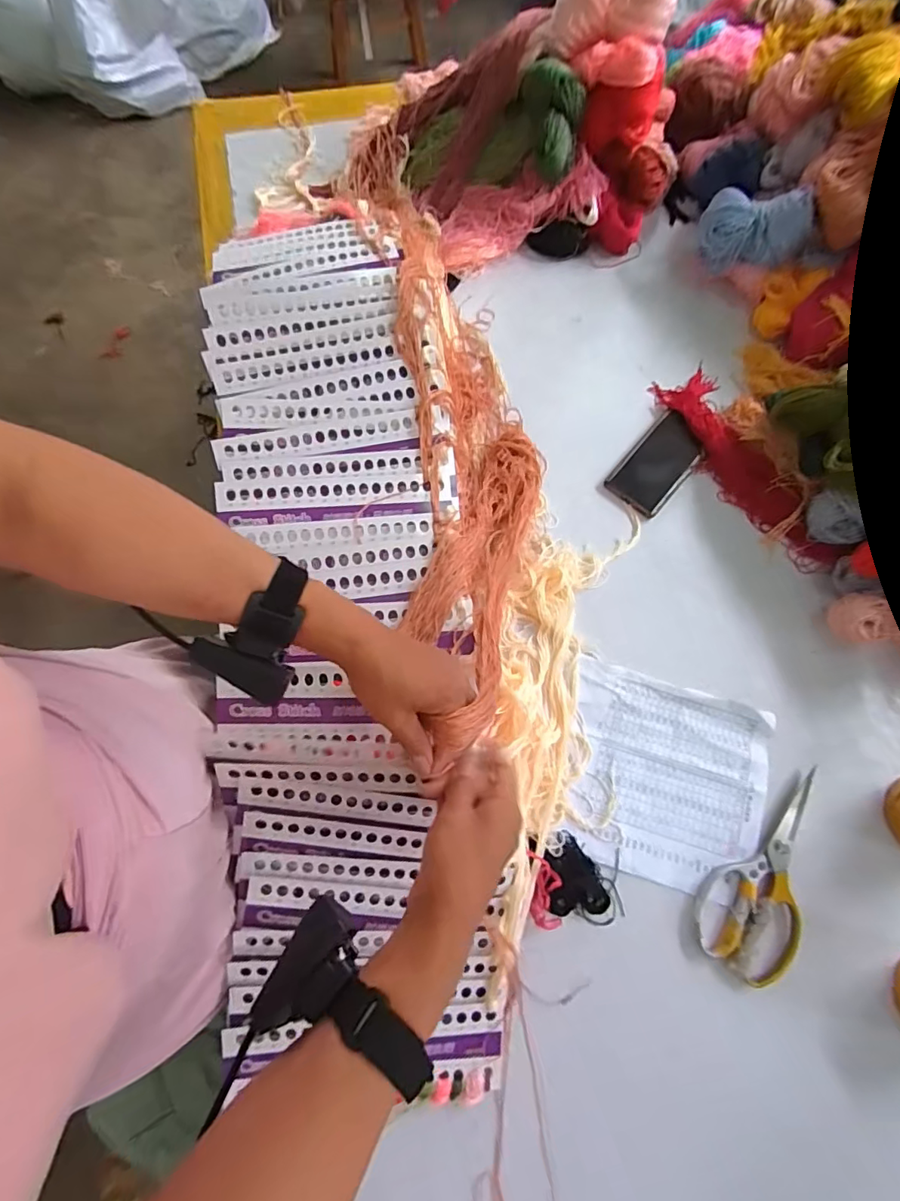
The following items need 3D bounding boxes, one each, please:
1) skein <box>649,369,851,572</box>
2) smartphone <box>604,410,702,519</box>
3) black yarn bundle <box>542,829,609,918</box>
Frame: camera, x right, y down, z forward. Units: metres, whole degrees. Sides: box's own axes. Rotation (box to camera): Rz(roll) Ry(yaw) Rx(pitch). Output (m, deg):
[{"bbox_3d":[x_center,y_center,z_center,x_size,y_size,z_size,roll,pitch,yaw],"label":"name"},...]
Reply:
[{"bbox_3d":[0.371,-0.169,0.652,0.084,0.031,0.300,-21,75,-7],"label":"skein"},{"bbox_3d":[0.270,-0.178,0.663,0.075,0.014,0.141,41,77,10],"label":"smartphone"},{"bbox_3d":[0.128,0.279,0.522,0.060,0.023,0.075,-4,74,-2],"label":"black yarn bundle"}]

